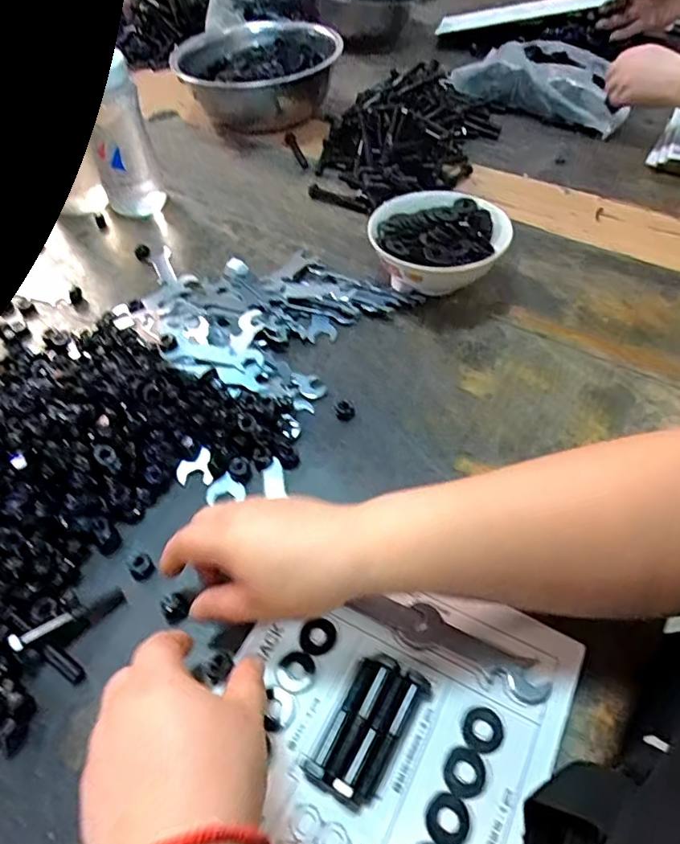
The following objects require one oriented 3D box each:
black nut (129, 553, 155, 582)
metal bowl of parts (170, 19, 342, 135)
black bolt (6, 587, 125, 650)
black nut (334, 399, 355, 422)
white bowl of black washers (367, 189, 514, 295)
[{"bbox_3d":[-0.142,0.105,0.405,0.018,0.006,0.017,27,56,22],"label":"black nut"},{"bbox_3d":[-0.123,-0.519,0.853,0.184,0.093,0.192,15,53,14],"label":"metal bowl of parts"},{"bbox_3d":[-0.178,0.130,0.372,0.071,0.008,0.013,-16,49,-37],"label":"black bolt"},{"bbox_3d":[0.004,-0.009,0.490,0.017,0.006,0.021,-1,50,1],"label":"black nut"},{"bbox_3d":[0.099,-0.173,0.584,0.136,0.065,0.138,-1,50,1],"label":"white bowl of black washers"}]

